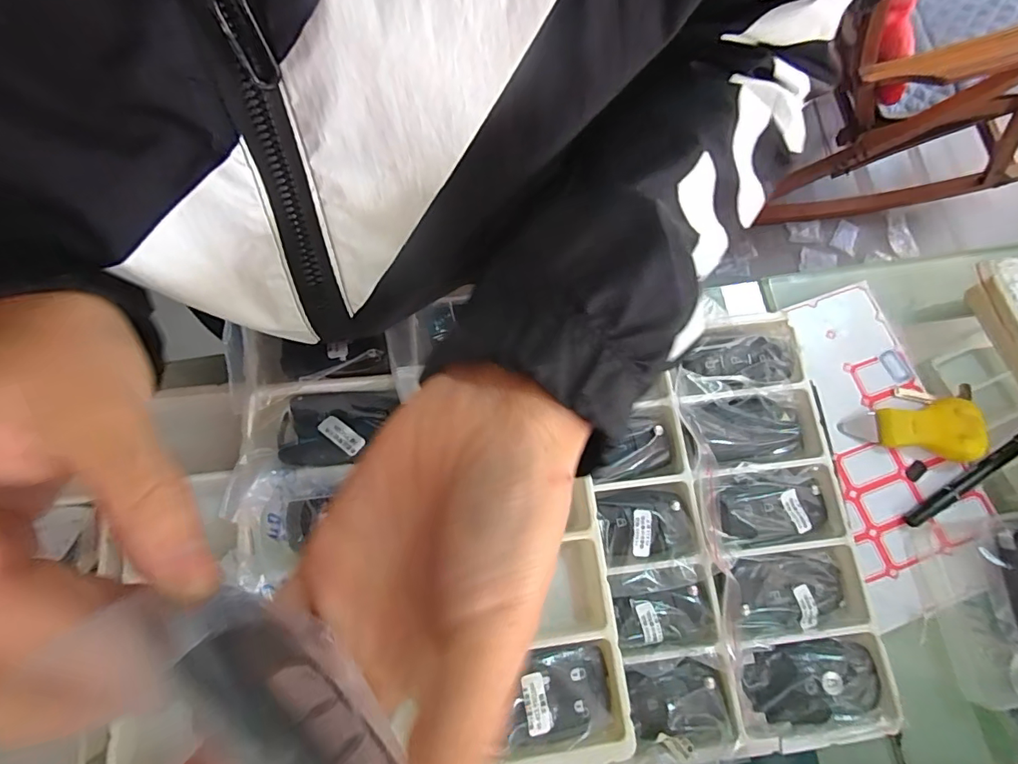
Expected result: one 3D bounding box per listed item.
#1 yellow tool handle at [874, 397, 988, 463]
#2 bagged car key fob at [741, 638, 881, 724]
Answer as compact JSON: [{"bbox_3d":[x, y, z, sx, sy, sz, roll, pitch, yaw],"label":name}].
[{"bbox_3d":[0.261,0.032,0.305,0.054,0.013,0.038,-11,73,14],"label":"yellow tool handle"},{"bbox_3d":[0.163,0.159,0.259,0.070,0.015,0.036,-7,76,-2],"label":"bagged car key fob"}]

